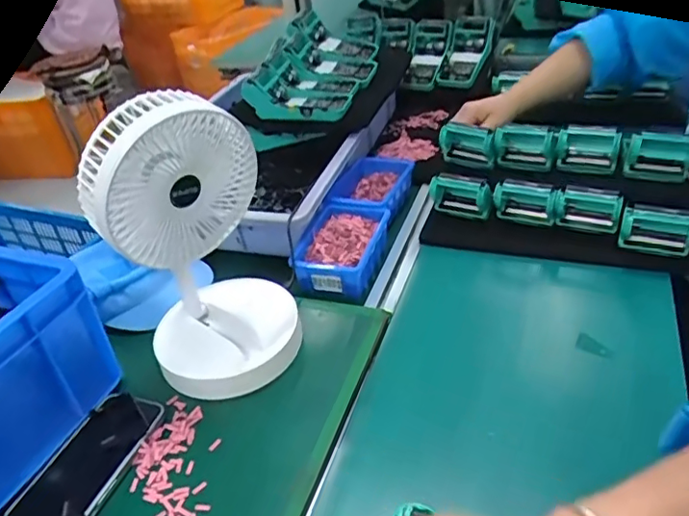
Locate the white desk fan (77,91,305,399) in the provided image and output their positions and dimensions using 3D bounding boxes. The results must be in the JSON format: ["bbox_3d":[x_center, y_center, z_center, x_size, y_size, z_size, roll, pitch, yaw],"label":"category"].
[{"bbox_3d":[-0.138,-0.014,0.544,0.151,0.277,0.143,-9,36,-3],"label":"white desk fan"}]

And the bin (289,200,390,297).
[{"bbox_3d":[-0.002,-0.015,0.746,0.099,0.051,0.138,4,37,15],"label":"bin"}]

